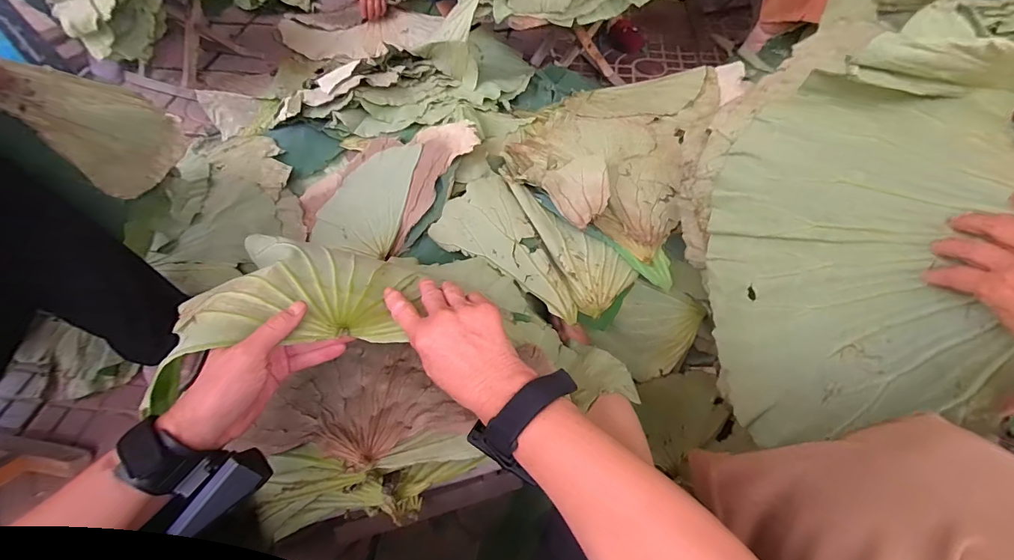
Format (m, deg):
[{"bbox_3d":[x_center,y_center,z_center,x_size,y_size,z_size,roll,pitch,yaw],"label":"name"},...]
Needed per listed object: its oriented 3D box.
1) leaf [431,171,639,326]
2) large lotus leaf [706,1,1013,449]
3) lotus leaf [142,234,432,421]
[{"bbox_3d":[0.030,-0.057,0.638,0.301,0.059,0.124,33,63,22],"label":"leaf"},{"bbox_3d":[0.365,-0.038,0.457,0.090,0.313,0.391,8,72,-36],"label":"large lotus leaf"},{"bbox_3d":[-0.197,0.019,0.397,0.198,0.072,0.121,-16,57,-8],"label":"lotus leaf"}]

